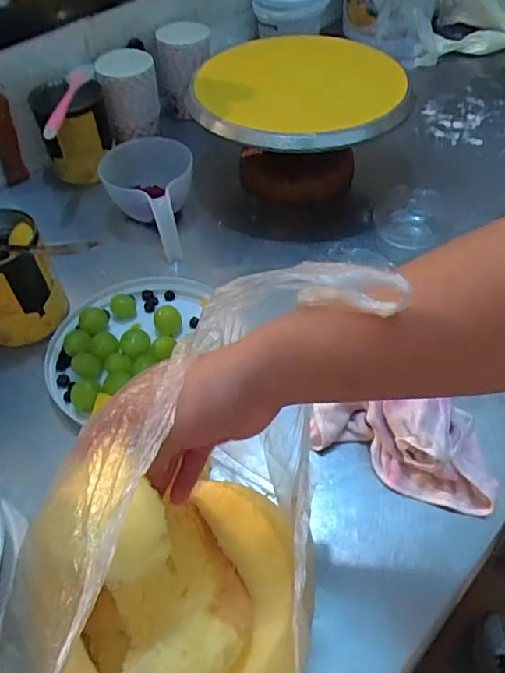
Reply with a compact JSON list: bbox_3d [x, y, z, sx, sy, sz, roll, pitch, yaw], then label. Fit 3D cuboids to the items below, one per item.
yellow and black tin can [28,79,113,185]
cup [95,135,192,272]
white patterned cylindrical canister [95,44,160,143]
[{"bbox_3d":[-0.250,-0.289,0.761,0.094,0.117,0.078,-16,51,-11],"label":"yellow and black tin can"},{"bbox_3d":[-0.132,-0.190,0.705,0.117,0.072,0.199,-13,50,-8],"label":"cup"},{"bbox_3d":[-0.180,-0.356,0.787,0.079,0.106,0.080,-1,50,1],"label":"white patterned cylindrical canister"}]

